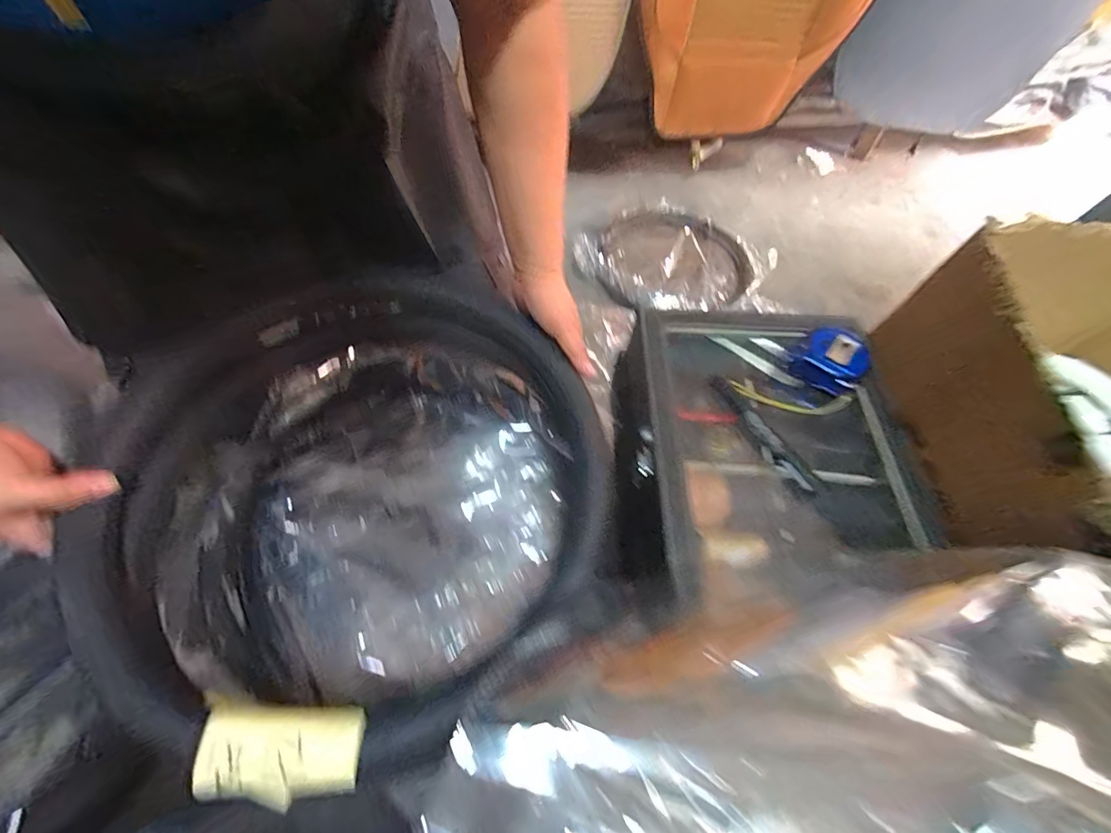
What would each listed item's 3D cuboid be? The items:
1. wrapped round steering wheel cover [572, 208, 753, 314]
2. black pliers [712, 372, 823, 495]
[{"bbox_3d":[0.290,-0.403,1.210,0.416,0.068,0.392,2,61,-3],"label":"wrapped round steering wheel cover"},{"bbox_3d":[0.187,0.013,0.434,0.015,0.025,0.132,-22,64,-15],"label":"black pliers"}]

